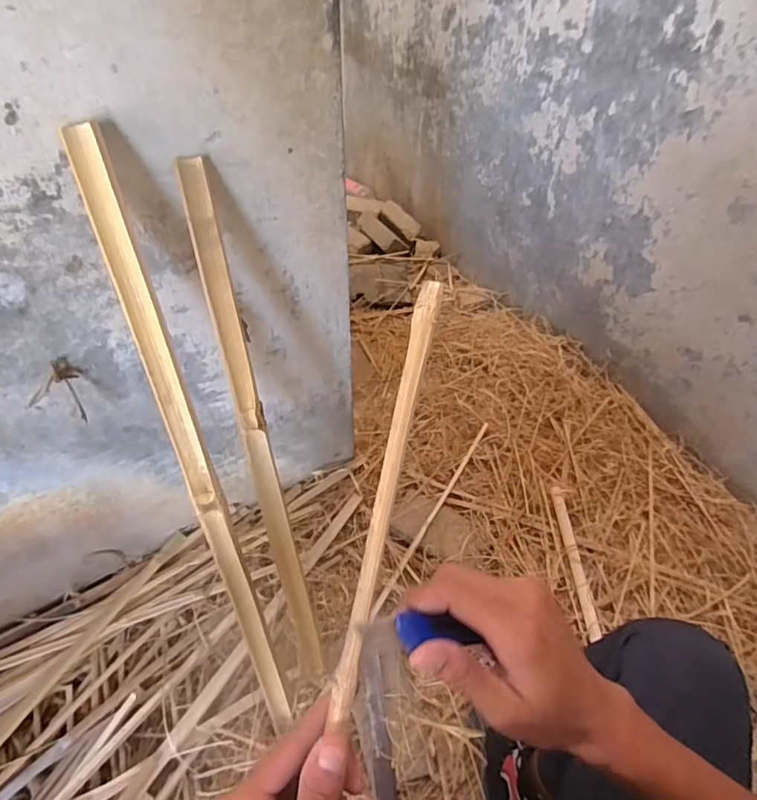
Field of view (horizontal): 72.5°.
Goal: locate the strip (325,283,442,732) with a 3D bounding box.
[{"bbox_3d":[0.004,0.055,0.298,0.013,0.009,0.251,12,86,8],"label":"strip"}]

